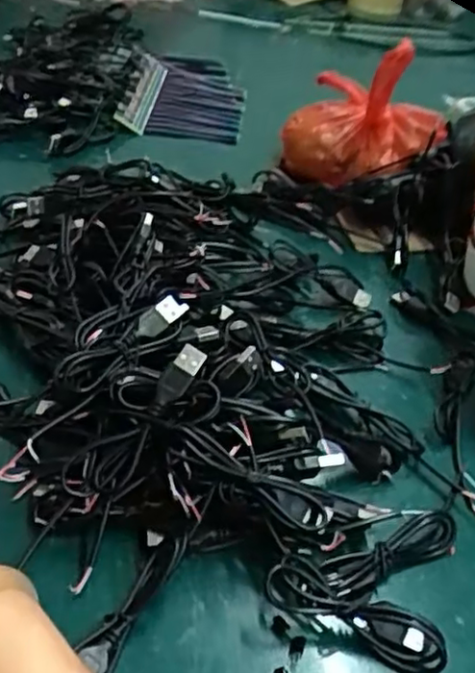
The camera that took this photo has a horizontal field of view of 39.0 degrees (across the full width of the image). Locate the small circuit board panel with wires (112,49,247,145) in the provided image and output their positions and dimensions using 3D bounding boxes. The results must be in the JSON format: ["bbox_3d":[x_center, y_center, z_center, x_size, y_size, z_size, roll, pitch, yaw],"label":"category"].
[{"bbox_3d":[-0.057,-0.284,0.771,0.128,0.032,0.237,4,40,-2],"label":"small circuit board panel with wires"}]

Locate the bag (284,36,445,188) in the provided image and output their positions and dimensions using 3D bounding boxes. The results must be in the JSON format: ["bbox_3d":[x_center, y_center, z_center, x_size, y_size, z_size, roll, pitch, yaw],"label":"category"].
[{"bbox_3d":[0.116,-0.214,0.617,0.129,0.121,0.142,10,39,3],"label":"bag"}]

